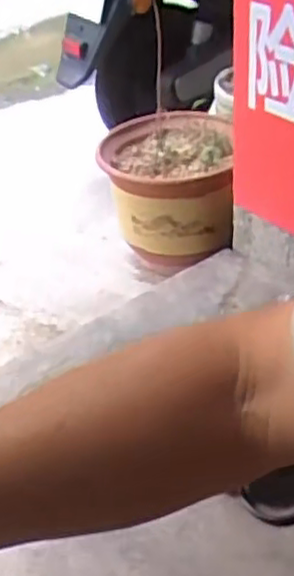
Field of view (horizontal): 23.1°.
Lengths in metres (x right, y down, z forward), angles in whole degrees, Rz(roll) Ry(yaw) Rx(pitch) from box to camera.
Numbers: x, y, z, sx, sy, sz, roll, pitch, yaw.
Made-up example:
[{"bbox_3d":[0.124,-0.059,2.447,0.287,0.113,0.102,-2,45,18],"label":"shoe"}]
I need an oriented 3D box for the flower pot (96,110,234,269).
[{"bbox_3d":[0.043,-0.178,1.365,0.234,0.207,0.291,-3,38,2],"label":"flower pot"}]

